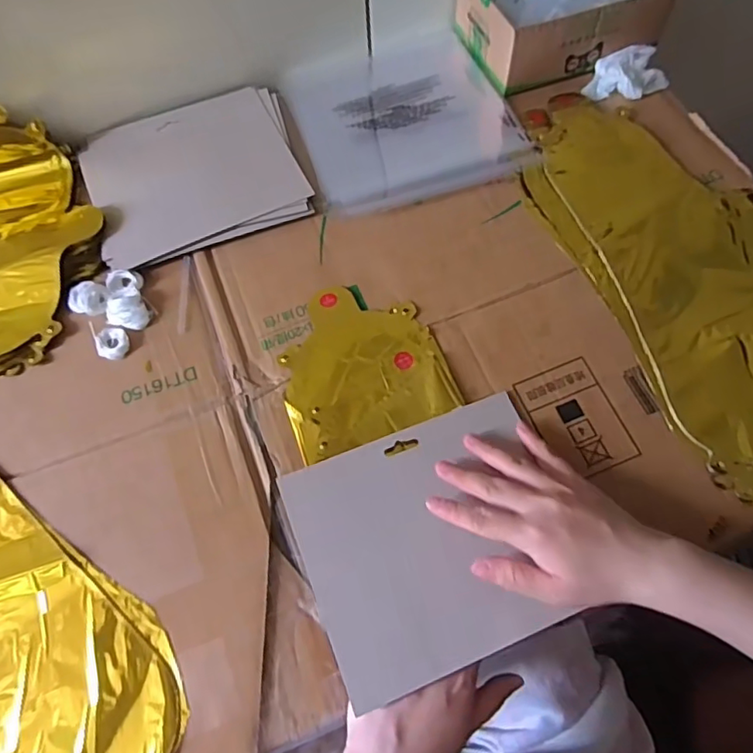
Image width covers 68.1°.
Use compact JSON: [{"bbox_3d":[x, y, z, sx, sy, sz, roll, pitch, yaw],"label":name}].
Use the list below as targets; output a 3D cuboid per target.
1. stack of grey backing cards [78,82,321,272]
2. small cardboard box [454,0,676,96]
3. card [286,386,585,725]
[{"bbox_3d":[-0.176,-0.196,0.539,0.196,0.010,0.165,-19,67,-6],"label":"stack of grey backing cards"},{"bbox_3d":[0.191,-0.383,0.574,0.187,0.063,0.134,-22,68,-7],"label":"small cardboard box"},{"bbox_3d":[0.041,0.112,0.395,0.180,0.009,0.163,-19,64,-11],"label":"card"}]

